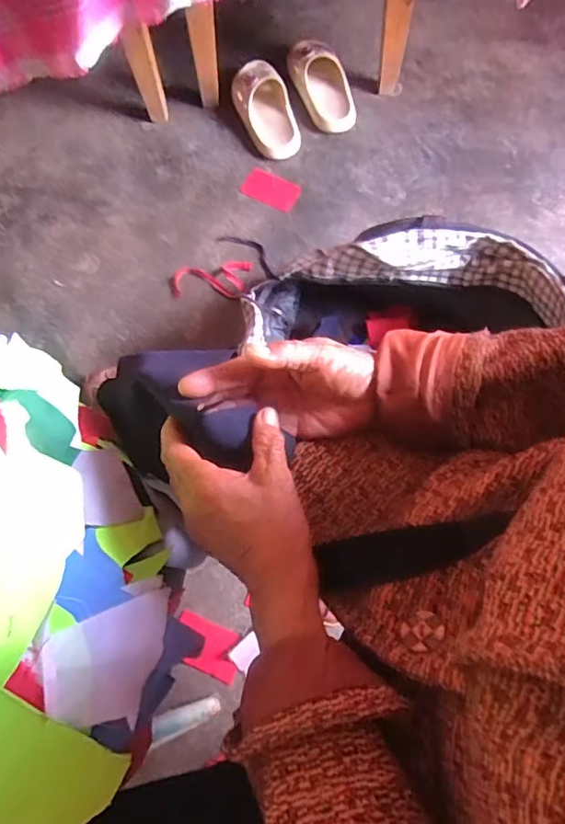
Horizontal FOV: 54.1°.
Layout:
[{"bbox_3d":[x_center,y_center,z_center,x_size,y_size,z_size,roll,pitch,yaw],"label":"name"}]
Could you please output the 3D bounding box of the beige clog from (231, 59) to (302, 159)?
[{"bbox_3d":[-0.031,-0.573,1.047,0.093,0.063,0.198,-21,72,-6],"label":"beige clog"}]

